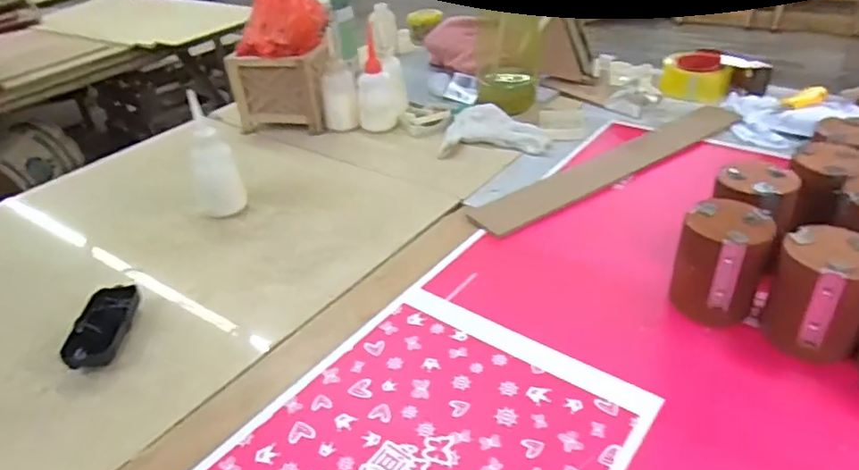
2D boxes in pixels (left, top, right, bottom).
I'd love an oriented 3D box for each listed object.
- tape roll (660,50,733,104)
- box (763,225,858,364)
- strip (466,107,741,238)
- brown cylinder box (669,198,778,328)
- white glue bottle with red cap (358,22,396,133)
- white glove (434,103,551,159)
[{"bbox_3d":[0.466,-0.277,1.050,0.115,0.057,0.100,10,37,20],"label":"tape roll"},{"bbox_3d":[0.356,0.056,0.547,0.078,0.101,0.073,20,41,32],"label":"box"},{"bbox_3d":[0.263,-0.102,0.860,0.486,0.013,0.076,-25,36,-25],"label":"strip"},{"bbox_3d":[0.287,0.028,0.592,0.076,0.105,0.071,20,41,31],"label":"brown cylinder box"},{"bbox_3d":[-0.092,-0.253,1.004,0.059,0.155,0.048,-8,34,-5],"label":"white glue bottle with red cap"},{"bbox_3d":[0.105,-0.164,0.954,0.171,0.045,0.101,1,35,8],"label":"white glove"}]

